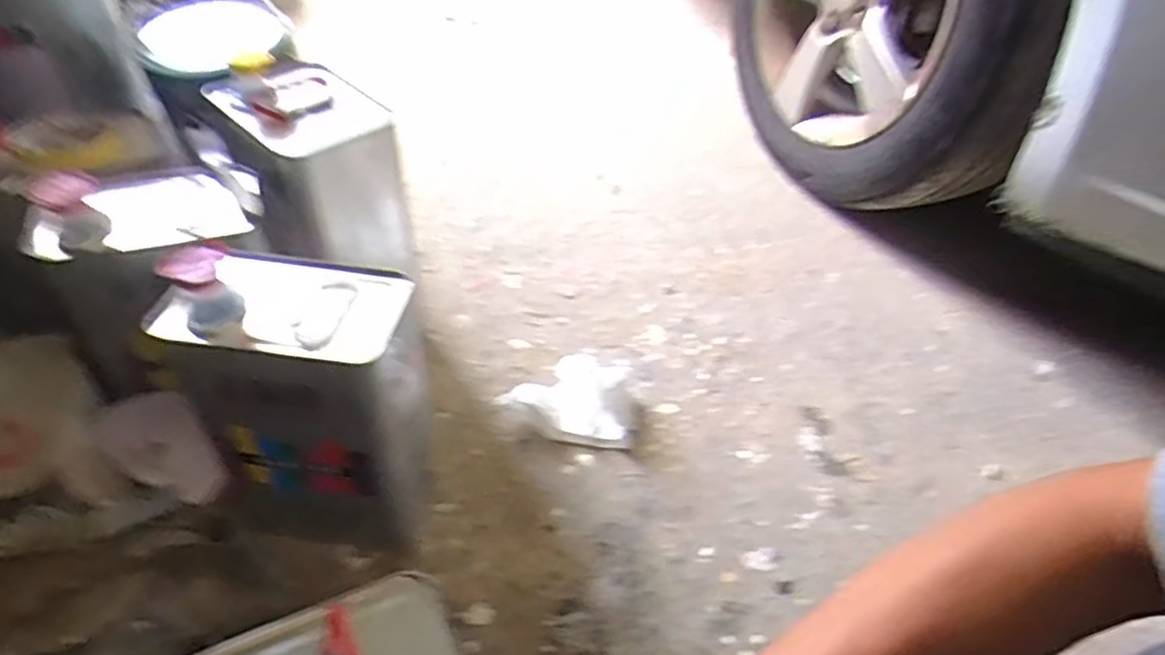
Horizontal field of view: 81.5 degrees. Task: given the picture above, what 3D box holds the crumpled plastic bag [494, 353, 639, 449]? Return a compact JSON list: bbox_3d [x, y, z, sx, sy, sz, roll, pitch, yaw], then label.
[{"bbox_3d":[0.002,0.079,0.789,0.142,0.027,0.125,25,47,16],"label":"crumpled plastic bag"}]

